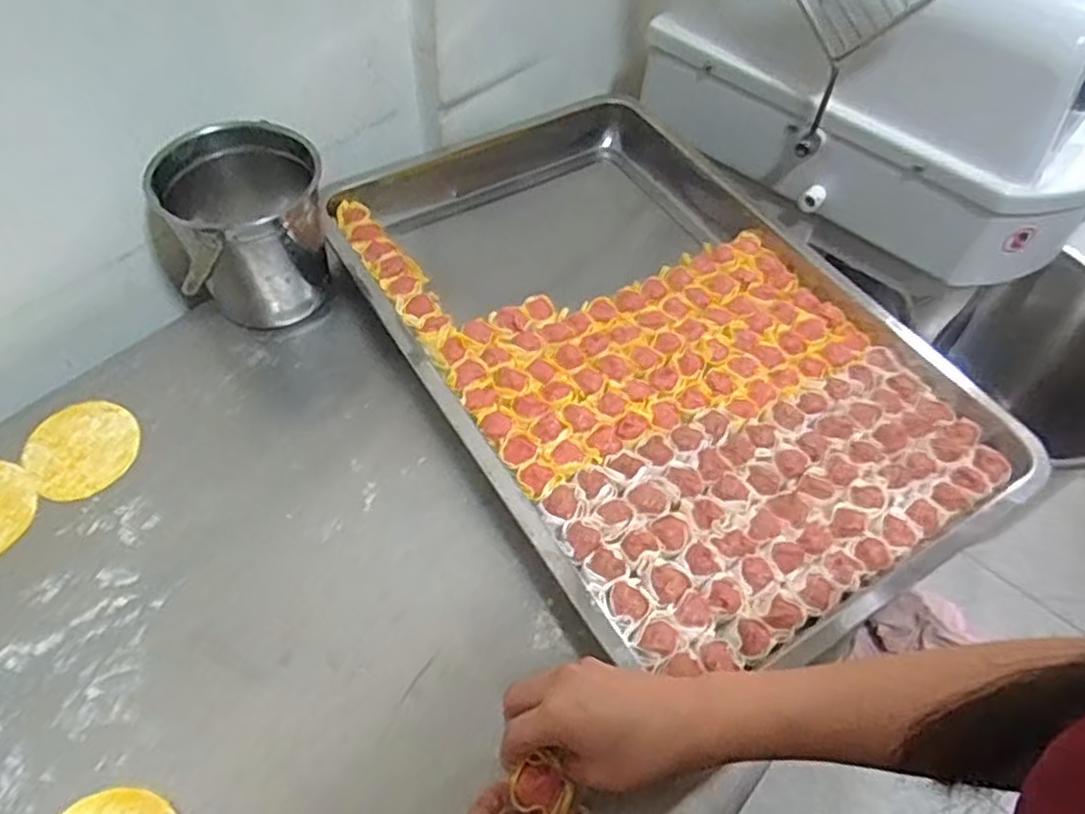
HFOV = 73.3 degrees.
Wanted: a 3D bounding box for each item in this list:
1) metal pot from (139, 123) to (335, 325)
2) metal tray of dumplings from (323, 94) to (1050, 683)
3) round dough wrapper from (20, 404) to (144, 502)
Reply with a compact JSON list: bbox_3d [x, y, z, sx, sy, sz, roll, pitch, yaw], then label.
[{"bbox_3d":[-0.255,-0.146,0.647,0.130,0.150,0.117,-17,56,-17],"label":"metal pot"},{"bbox_3d":[0.078,-0.072,0.668,0.402,0.065,0.618,-25,59,-22],"label":"metal tray of dumplings"},{"bbox_3d":[-0.367,0.031,0.584,0.080,0.004,0.084,3,56,-5],"label":"round dough wrapper"}]

